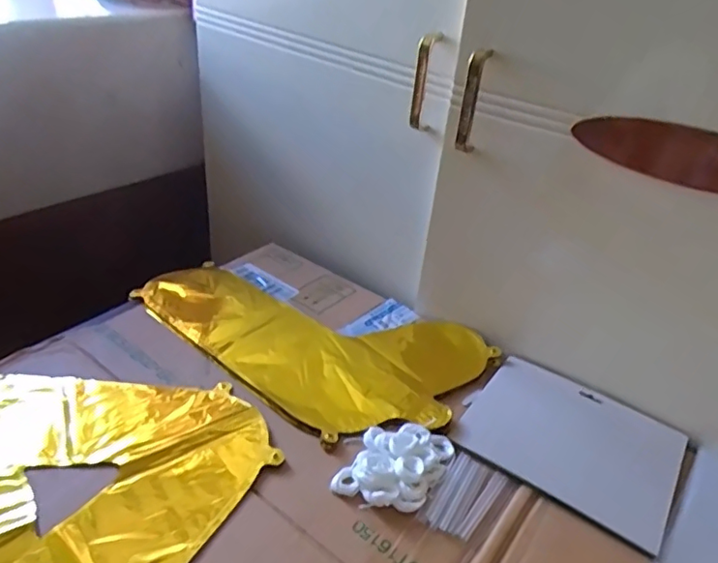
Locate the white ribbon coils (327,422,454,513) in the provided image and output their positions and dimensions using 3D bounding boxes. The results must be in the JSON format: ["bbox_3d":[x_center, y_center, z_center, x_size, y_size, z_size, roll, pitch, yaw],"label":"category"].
[{"bbox_3d":[0.034,0.160,0.507,0.074,0.020,0.100,23,36,23],"label":"white ribbon coils"}]

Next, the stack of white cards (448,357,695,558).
[{"bbox_3d":[0.208,0.154,0.563,0.190,0.010,0.166,25,37,26],"label":"stack of white cards"}]

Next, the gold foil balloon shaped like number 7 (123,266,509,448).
[{"bbox_3d":[-0.071,0.055,0.663,0.399,0.025,0.214,23,37,24],"label":"gold foil balloon shaped like number 7"}]

